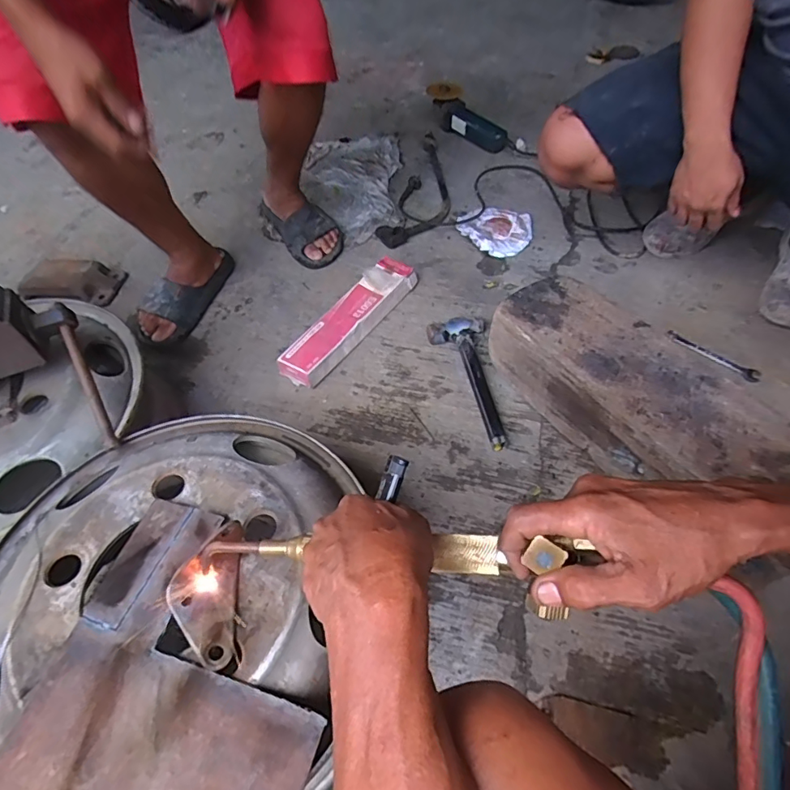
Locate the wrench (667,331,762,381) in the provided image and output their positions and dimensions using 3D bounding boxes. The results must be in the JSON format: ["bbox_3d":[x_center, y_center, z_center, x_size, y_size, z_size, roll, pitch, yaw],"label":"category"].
[{"bbox_3d":[0.562,-0.072,0.865,0.160,0.010,0.027,36,64,28],"label":"wrench"}]

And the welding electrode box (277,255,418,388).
[{"bbox_3d":[-0.083,-0.149,0.949,0.088,0.047,0.349,27,60,23],"label":"welding electrode box"}]

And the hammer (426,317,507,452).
[{"bbox_3d":[0.120,-0.028,0.847,0.107,0.035,0.279,-5,53,2],"label":"hammer"}]

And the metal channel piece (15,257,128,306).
[{"bbox_3d":[-0.721,-0.251,1.084,0.211,0.049,0.111,5,54,9],"label":"metal channel piece"}]

